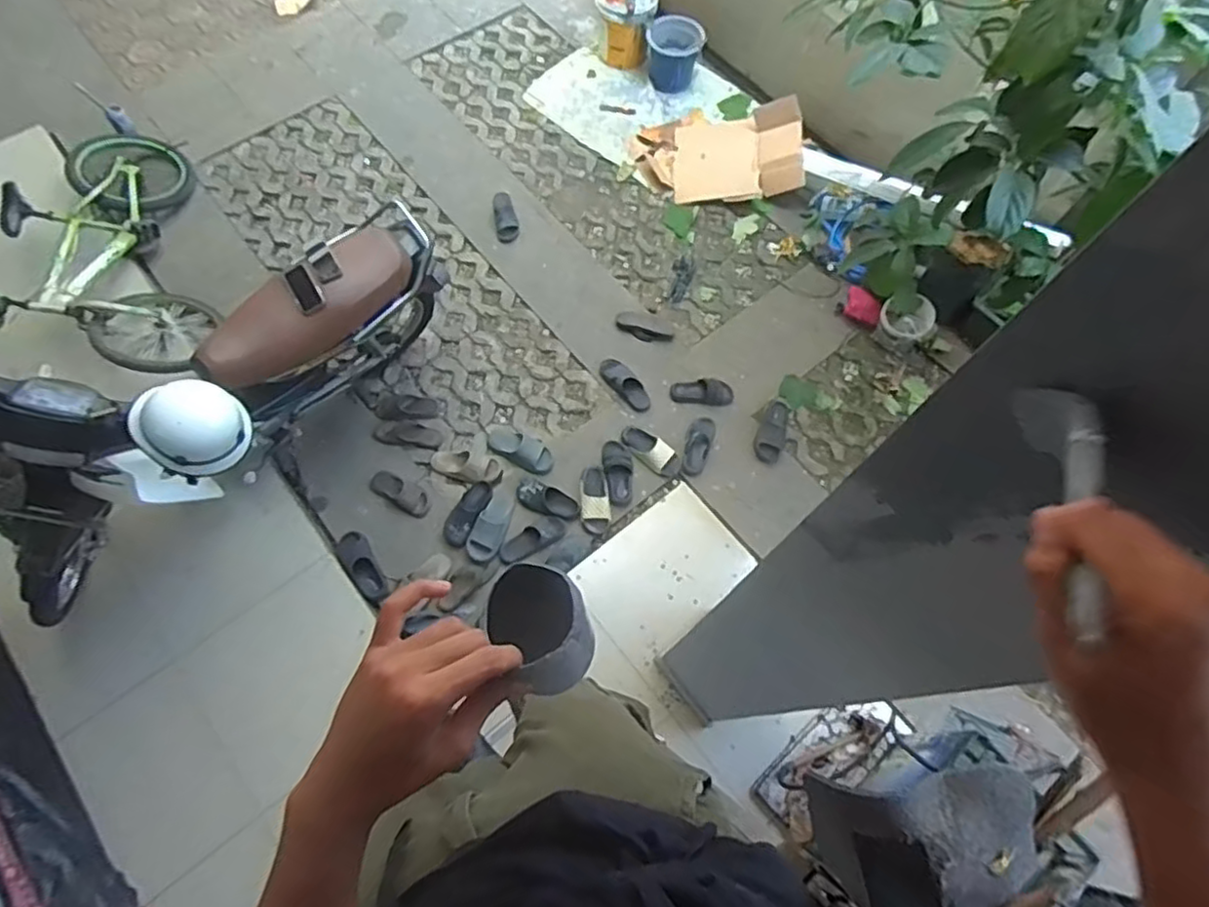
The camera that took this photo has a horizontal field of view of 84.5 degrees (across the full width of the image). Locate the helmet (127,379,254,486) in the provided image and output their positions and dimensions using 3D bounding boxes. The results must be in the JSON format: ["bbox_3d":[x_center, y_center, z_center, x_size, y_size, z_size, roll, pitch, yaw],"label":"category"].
[{"bbox_3d":[-0.978,-0.058,1.596,0.170,0.193,0.220,32,70,11],"label":"helmet"}]

